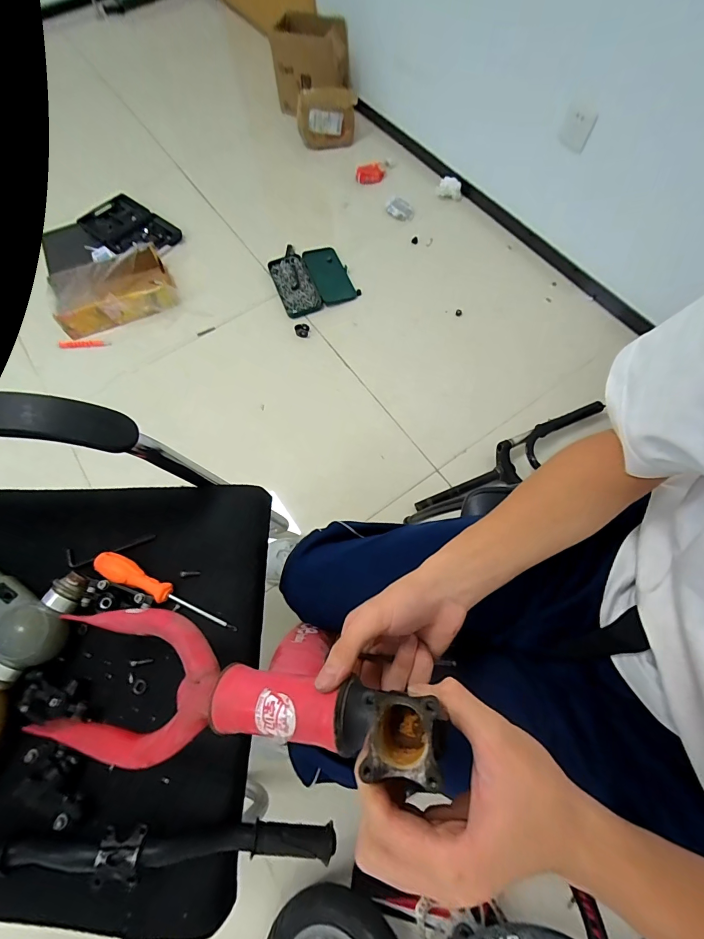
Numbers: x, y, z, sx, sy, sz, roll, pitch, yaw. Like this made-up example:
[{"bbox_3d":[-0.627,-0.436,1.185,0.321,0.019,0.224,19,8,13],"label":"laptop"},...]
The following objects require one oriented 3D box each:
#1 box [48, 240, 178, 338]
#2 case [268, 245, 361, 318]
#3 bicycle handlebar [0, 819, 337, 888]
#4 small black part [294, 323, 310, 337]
[{"bbox_3d":[-0.767,-0.577,1.212,0.363,0.132,0.225,-19,69,-6],"label":"box"},{"bbox_3d":[-0.141,-0.659,1.279,0.250,0.033,0.301,-20,70,-6],"label":"case"},{"bbox_3d":[-0.210,0.391,0.386,0.399,0.082,0.036,-1,69,1],"label":"bicycle handlebar"},{"bbox_3d":[-0.157,-0.438,1.186,0.045,0.013,0.047,0,69,1],"label":"small black part"}]

